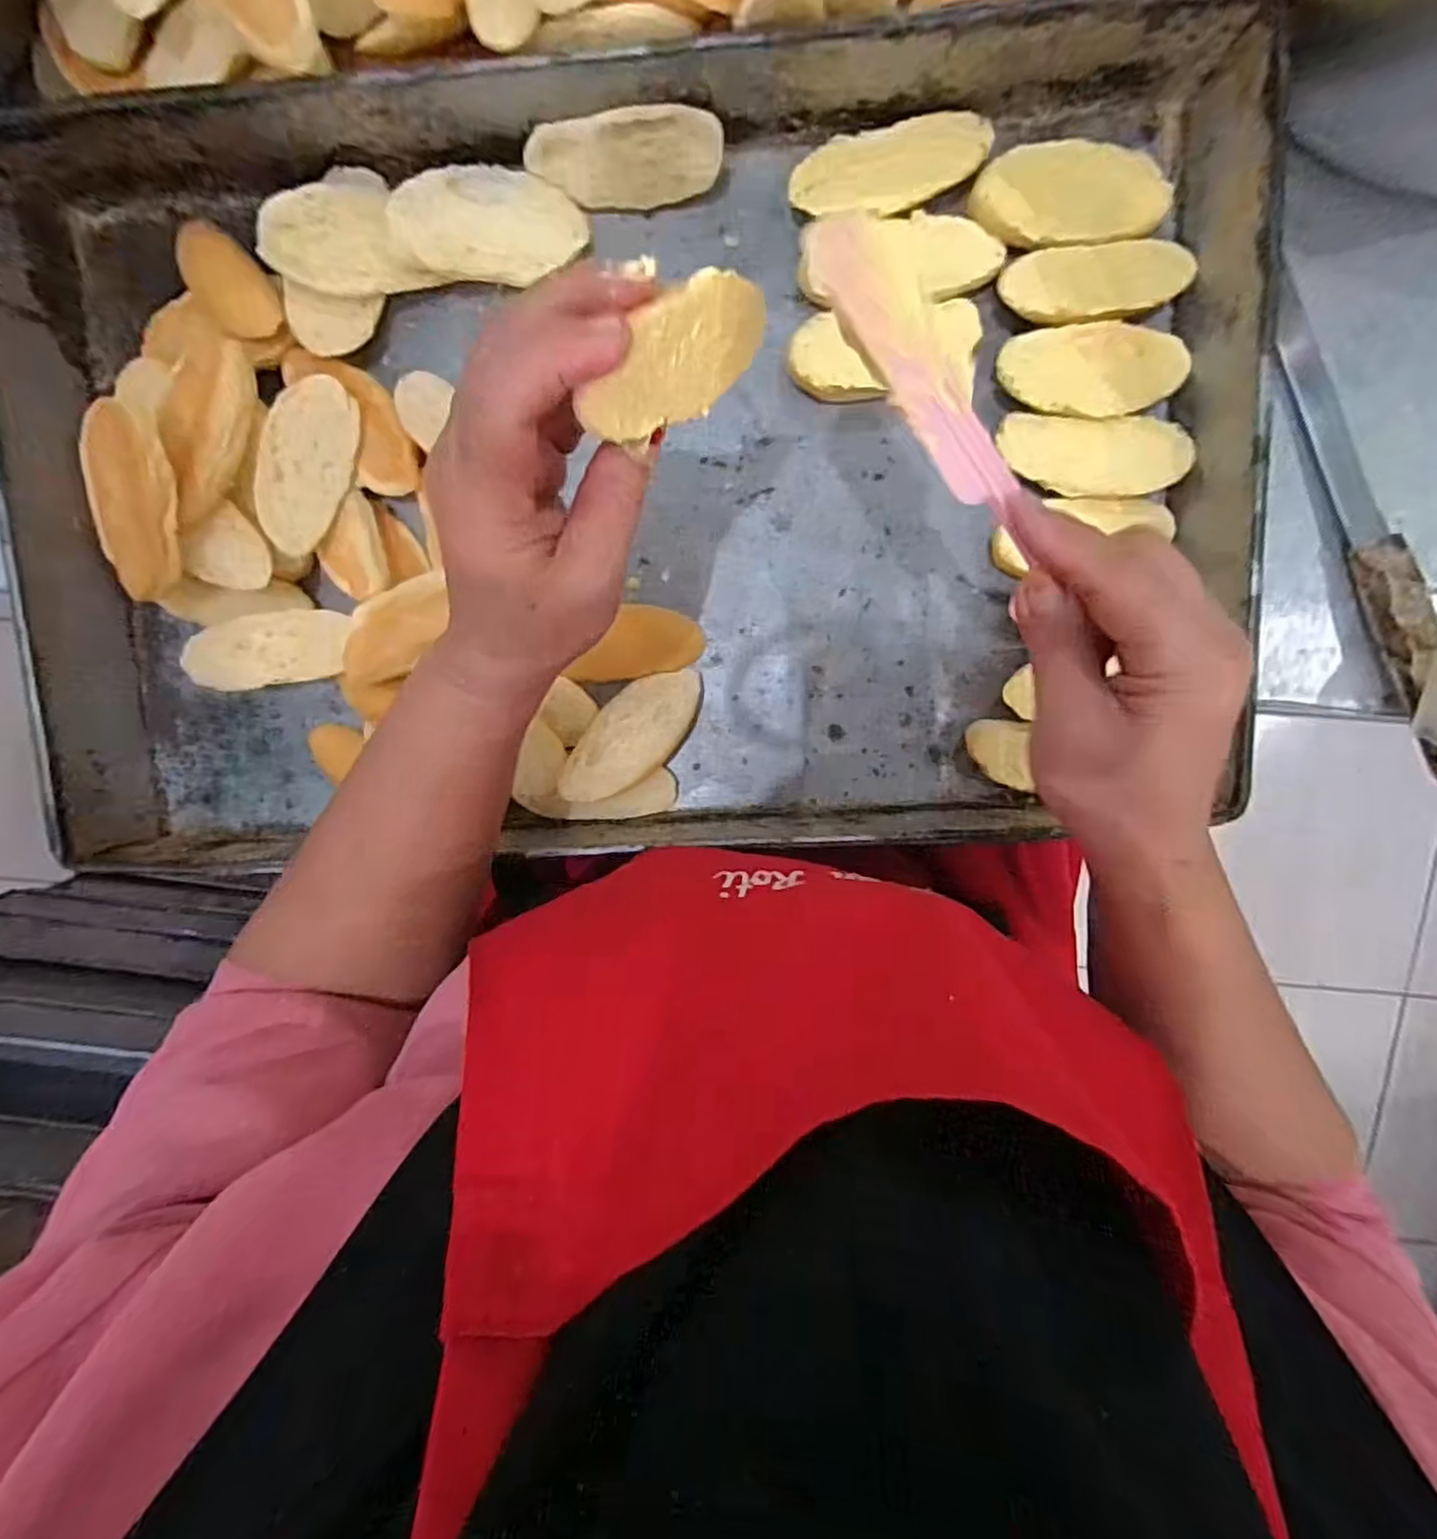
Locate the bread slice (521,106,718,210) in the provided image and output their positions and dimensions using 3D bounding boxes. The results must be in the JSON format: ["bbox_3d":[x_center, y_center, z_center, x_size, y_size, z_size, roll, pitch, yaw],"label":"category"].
[{"bbox_3d":[-0.046,-0.301,0.348,0.095,0.040,0.007,1,64,9],"label":"bread slice"}]

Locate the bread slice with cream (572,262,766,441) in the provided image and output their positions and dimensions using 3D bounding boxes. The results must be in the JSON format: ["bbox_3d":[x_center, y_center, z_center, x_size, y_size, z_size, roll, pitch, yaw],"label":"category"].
[{"bbox_3d":[-0.012,-0.131,0.222,0.004,0.079,0.042,36,142,18],"label":"bread slice with cream"}]

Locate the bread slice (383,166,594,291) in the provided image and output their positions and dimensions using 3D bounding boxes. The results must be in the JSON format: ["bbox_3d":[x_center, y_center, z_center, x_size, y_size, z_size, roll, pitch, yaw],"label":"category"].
[{"bbox_3d":[-0.116,-0.276,0.356,0.092,0.006,0.049,-2,108,-13],"label":"bread slice"}]

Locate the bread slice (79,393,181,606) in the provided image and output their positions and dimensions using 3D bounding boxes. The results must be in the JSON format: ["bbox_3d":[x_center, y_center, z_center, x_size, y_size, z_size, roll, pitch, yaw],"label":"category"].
[{"bbox_3d":[-0.286,-0.128,0.342,0.042,0.013,0.092,21,123,-1],"label":"bread slice"}]

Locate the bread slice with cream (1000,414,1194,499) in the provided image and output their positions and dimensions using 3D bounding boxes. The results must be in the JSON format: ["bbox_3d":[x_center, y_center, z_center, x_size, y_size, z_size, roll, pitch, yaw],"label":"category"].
[{"bbox_3d":[0.195,-0.162,0.364,0.091,0.012,0.038,3,98,2],"label":"bread slice with cream"}]

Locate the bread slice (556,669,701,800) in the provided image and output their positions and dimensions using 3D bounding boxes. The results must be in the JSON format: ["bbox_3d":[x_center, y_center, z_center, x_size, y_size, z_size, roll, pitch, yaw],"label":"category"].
[{"bbox_3d":[-0.048,-0.019,0.388,0.048,0.007,0.093,30,73,17],"label":"bread slice"}]

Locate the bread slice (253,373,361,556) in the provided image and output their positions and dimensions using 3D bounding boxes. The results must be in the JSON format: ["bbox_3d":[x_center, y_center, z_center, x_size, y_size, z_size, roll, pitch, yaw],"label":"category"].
[{"bbox_3d":[-0.217,-0.160,0.368,0.042,0.014,0.088,19,93,-29],"label":"bread slice"}]

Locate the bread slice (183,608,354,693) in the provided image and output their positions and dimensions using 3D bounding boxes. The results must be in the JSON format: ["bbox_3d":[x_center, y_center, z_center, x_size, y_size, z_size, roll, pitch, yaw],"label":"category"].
[{"bbox_3d":[-0.243,-0.065,0.382,0.080,0.013,0.037,-17,98,-17],"label":"bread slice"}]

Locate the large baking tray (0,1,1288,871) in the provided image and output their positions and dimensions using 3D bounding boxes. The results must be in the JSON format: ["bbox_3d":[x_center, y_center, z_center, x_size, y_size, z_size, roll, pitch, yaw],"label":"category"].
[{"bbox_3d":[-0.053,-0.145,0.367,0.608,0.067,0.375,-3,98,3],"label":"large baking tray"}]

